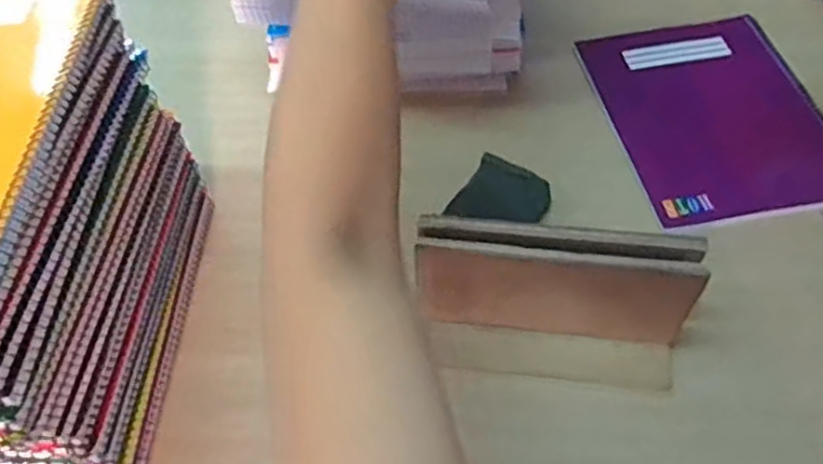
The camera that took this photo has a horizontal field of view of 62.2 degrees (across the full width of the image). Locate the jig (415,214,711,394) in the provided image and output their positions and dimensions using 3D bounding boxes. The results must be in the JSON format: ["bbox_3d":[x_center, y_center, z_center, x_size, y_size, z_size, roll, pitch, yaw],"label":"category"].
[{"bbox_3d":[0.110,0.059,0.516,0.209,0.132,0.074,3,56,4],"label":"jig"}]

